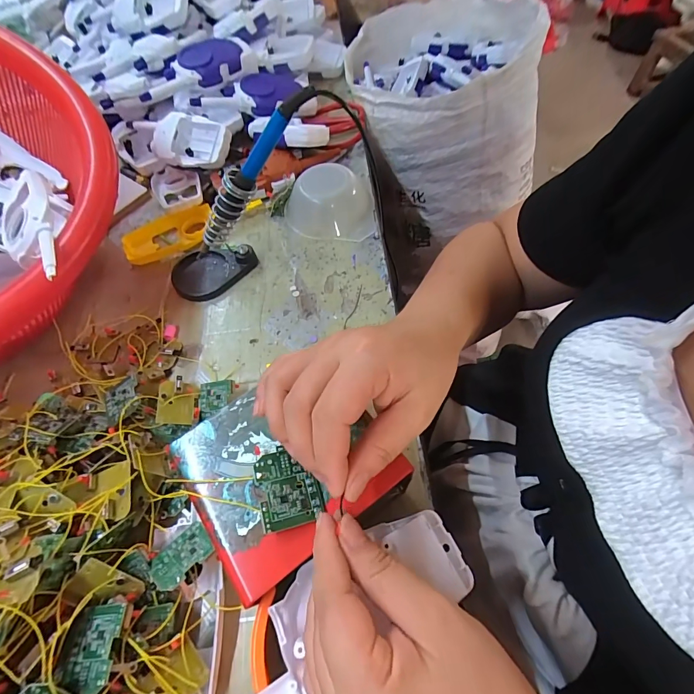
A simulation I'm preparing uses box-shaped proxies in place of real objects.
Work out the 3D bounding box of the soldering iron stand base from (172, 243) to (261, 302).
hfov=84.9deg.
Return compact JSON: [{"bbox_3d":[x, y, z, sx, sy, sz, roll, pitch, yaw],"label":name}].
[{"bbox_3d":[-0.148,-0.089,0.425,0.092,0.021,0.065,-16,61,-5],"label":"soldering iron stand base"}]

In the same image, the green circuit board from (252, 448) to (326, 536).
[{"bbox_3d":[-0.034,0.079,0.217,0.034,0.004,0.042,-8,60,-23],"label":"green circuit board"}]

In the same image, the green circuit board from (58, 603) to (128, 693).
[{"bbox_3d":[-0.153,0.178,0.226,0.034,0.004,0.041,-12,51,13],"label":"green circuit board"}]

